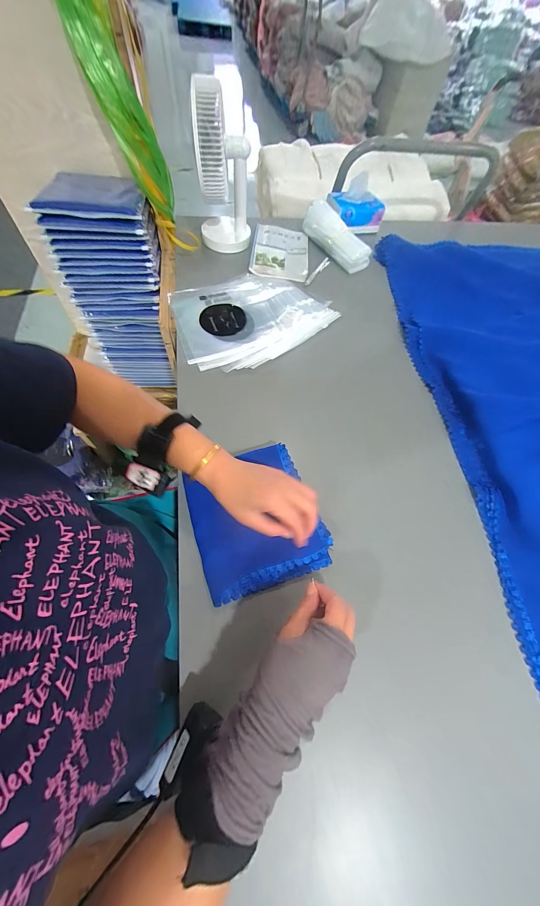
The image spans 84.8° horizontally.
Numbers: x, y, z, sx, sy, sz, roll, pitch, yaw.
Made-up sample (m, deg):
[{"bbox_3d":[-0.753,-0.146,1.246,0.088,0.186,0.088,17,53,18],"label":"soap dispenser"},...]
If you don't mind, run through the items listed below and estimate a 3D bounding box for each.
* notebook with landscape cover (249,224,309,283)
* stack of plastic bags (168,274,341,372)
[{"bbox_3d":[0.026,-0.515,0.756,0.141,0.024,0.211,5,62,-2],"label":"notebook with landscape cover"},{"bbox_3d":[-0.043,-0.306,0.640,0.328,0.023,0.261,-29,68,-17],"label":"stack of plastic bags"}]

